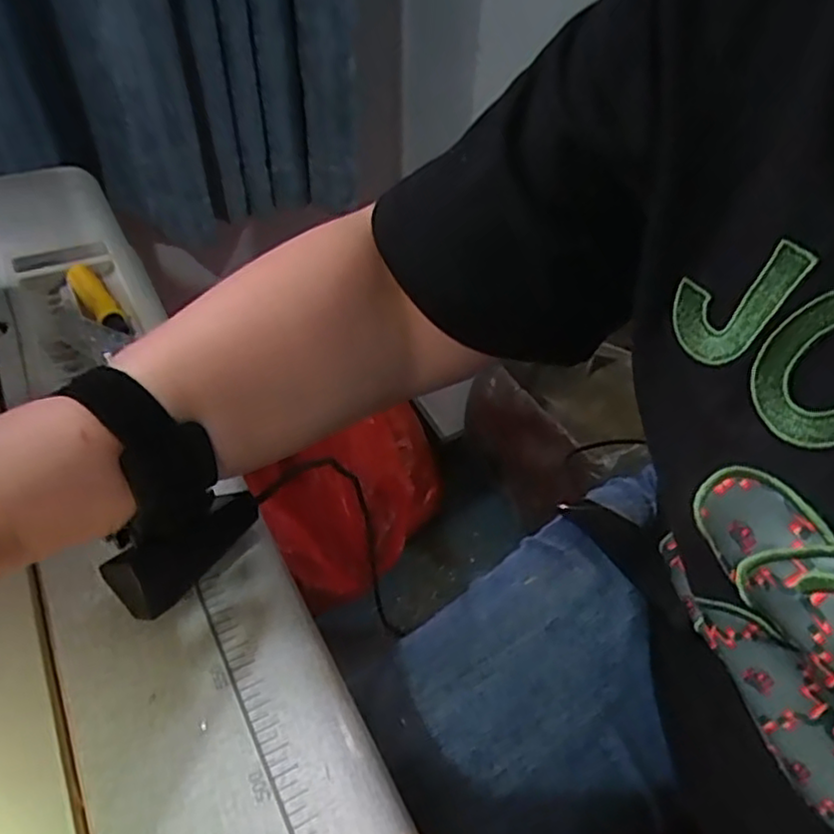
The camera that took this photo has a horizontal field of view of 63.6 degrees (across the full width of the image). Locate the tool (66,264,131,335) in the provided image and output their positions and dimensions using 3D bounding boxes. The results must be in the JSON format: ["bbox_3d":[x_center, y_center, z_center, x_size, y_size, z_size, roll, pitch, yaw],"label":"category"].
[{"bbox_3d":[-0.234,-0.088,0.492,0.021,0.018,0.088,-26,51,-27],"label":"tool"}]

